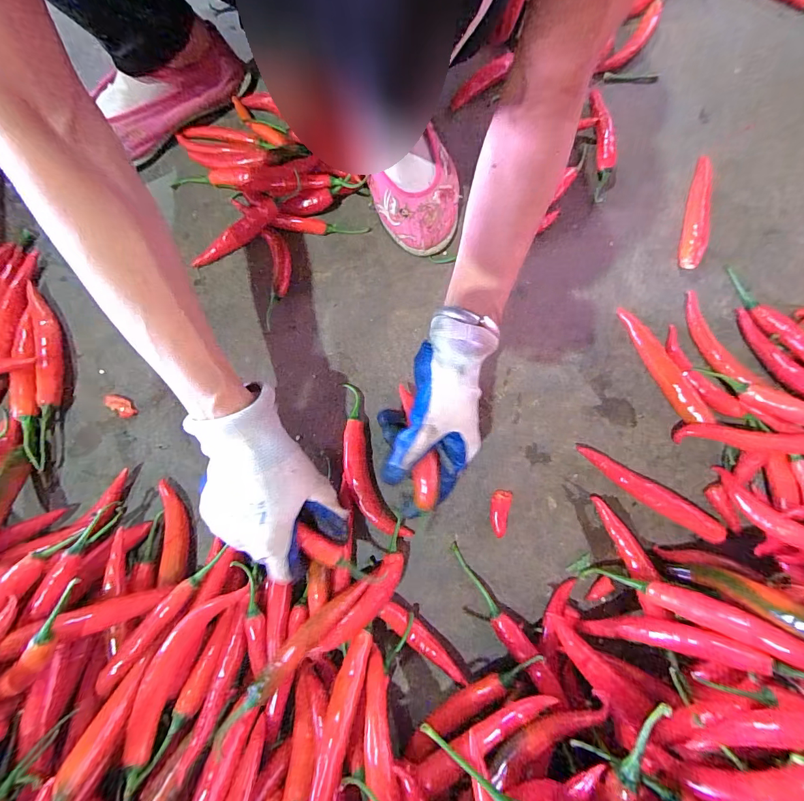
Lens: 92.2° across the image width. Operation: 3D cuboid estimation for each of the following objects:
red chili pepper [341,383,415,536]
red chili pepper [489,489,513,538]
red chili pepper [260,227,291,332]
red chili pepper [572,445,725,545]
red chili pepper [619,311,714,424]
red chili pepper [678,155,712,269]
[{"bbox_3d":[-0.037,0.058,0.371,0.037,0.020,0.155,-21,79,-5],"label":"red chili pepper"},{"bbox_3d":[0.090,0.104,0.361,0.017,0.011,0.042,16,78,3],"label":"red chili pepper"},{"bbox_3d":[-0.134,-0.133,0.416,0.028,0.015,0.108,-5,78,-2],"label":"red chili pepper"},{"bbox_3d":[0.229,0.086,0.363,0.137,0.023,0.022,34,79,7],"label":"red chili pepper"},{"bbox_3d":[0.263,-0.038,0.393,0.022,0.018,0.134,-22,79,-5],"label":"red chili pepper"},{"bbox_3d":[0.327,-0.209,0.427,0.021,0.018,0.148,18,78,3],"label":"red chili pepper"}]

